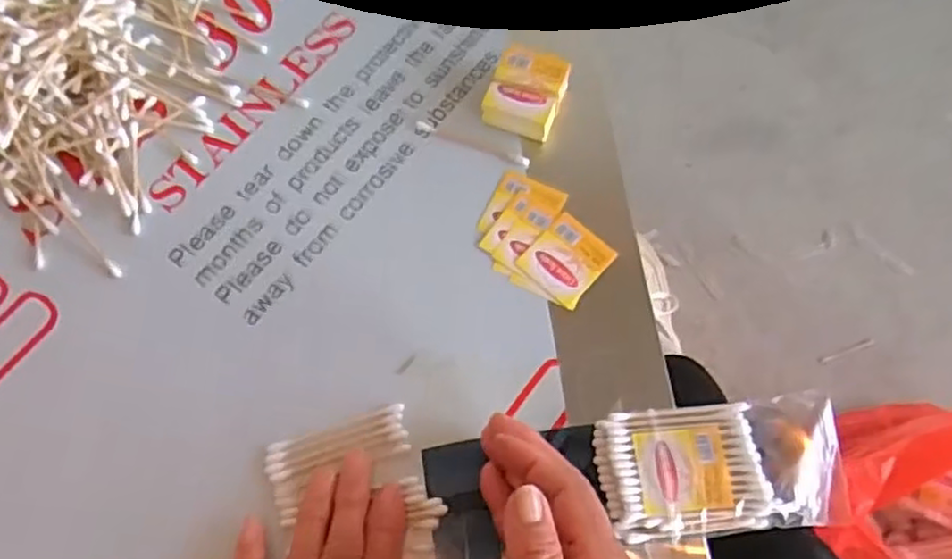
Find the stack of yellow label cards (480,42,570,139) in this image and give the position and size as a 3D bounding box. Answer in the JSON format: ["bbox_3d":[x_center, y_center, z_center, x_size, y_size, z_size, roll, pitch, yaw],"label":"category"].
[{"bbox_3d":[0.030,-0.109,0.428,0.041,0.026,0.053,21,71,7],"label":"stack of yellow label cards"}]

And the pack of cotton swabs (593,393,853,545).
[{"bbox_3d":[0.122,0.094,0.357,0.119,0.014,0.062,-5,70,-2],"label":"pack of cotton swabs"}]

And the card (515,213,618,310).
[{"bbox_3d":[0.051,-0.012,0.403,0.041,0.004,0.043,40,74,13],"label":"card"}]

